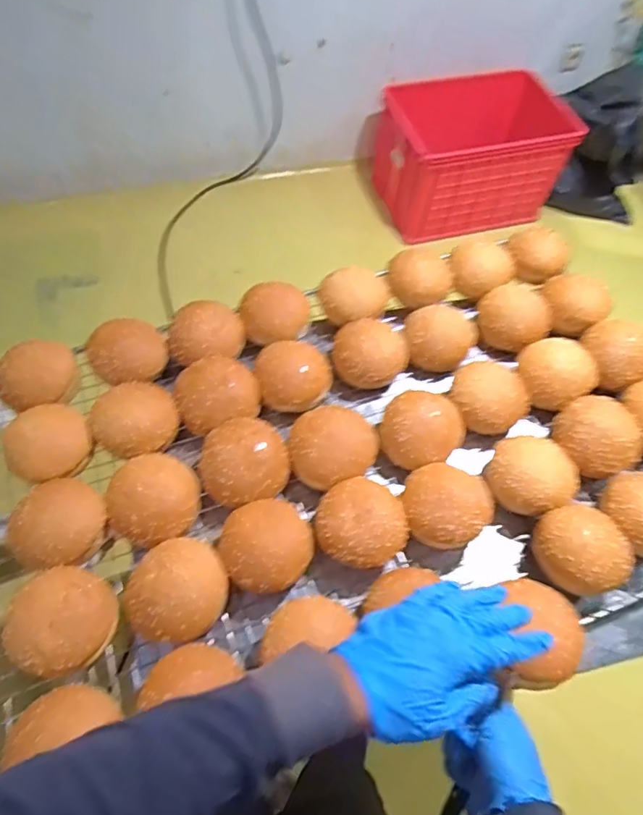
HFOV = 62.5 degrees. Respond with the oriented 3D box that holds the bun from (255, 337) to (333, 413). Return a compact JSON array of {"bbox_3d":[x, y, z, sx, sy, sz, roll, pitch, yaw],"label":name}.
[{"bbox_3d":[-0.034,-0.048,0.665,0.092,0.054,0.106,0,60,-4],"label":"bun"}]

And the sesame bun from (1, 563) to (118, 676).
[{"bbox_3d":[-0.247,0.198,0.500,0.088,0.044,0.089,2,60,-3],"label":"sesame bun"}]

